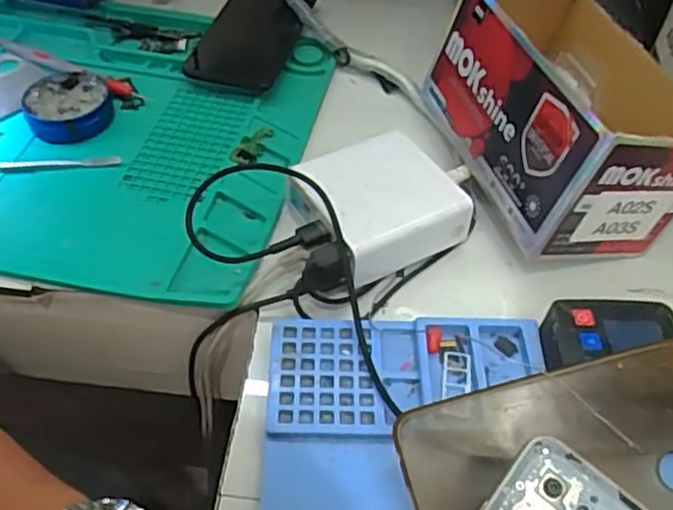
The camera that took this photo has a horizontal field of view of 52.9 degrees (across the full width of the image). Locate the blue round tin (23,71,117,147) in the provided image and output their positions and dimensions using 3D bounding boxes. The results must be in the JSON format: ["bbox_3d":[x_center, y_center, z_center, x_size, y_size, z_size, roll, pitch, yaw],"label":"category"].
[{"bbox_3d":[-0.200,-0.113,0.506,0.060,0.017,0.070,-15,51,-14],"label":"blue round tin"}]

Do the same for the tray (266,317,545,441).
[{"bbox_3d":[0.039,0.066,0.369,0.149,0.018,0.069,-1,49,-3],"label":"tray"}]

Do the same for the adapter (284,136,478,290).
[{"bbox_3d":[0.026,-0.033,0.435,0.089,0.043,0.086,-21,53,-19],"label":"adapter"}]

